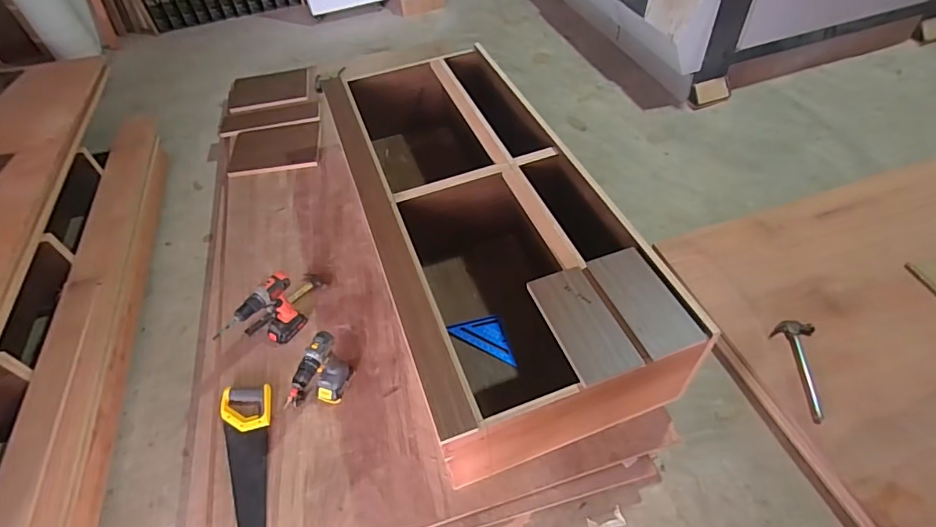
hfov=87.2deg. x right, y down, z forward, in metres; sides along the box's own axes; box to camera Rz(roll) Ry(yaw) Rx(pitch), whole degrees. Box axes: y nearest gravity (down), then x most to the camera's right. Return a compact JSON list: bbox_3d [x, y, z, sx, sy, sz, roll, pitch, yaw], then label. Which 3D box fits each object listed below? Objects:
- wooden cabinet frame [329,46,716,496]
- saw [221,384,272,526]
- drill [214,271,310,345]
[{"bbox_3d":[0.007,-0.181,1.653,0.654,0.414,1.544,-18,51,-10],"label":"wooden cabinet frame"},{"bbox_3d":[-0.594,0.584,1.294,0.134,0.032,0.556,-12,50,-6],"label":"saw"},{"bbox_3d":[-0.618,0.155,1.519,0.213,0.233,0.096,-38,57,-24],"label":"drill"}]

